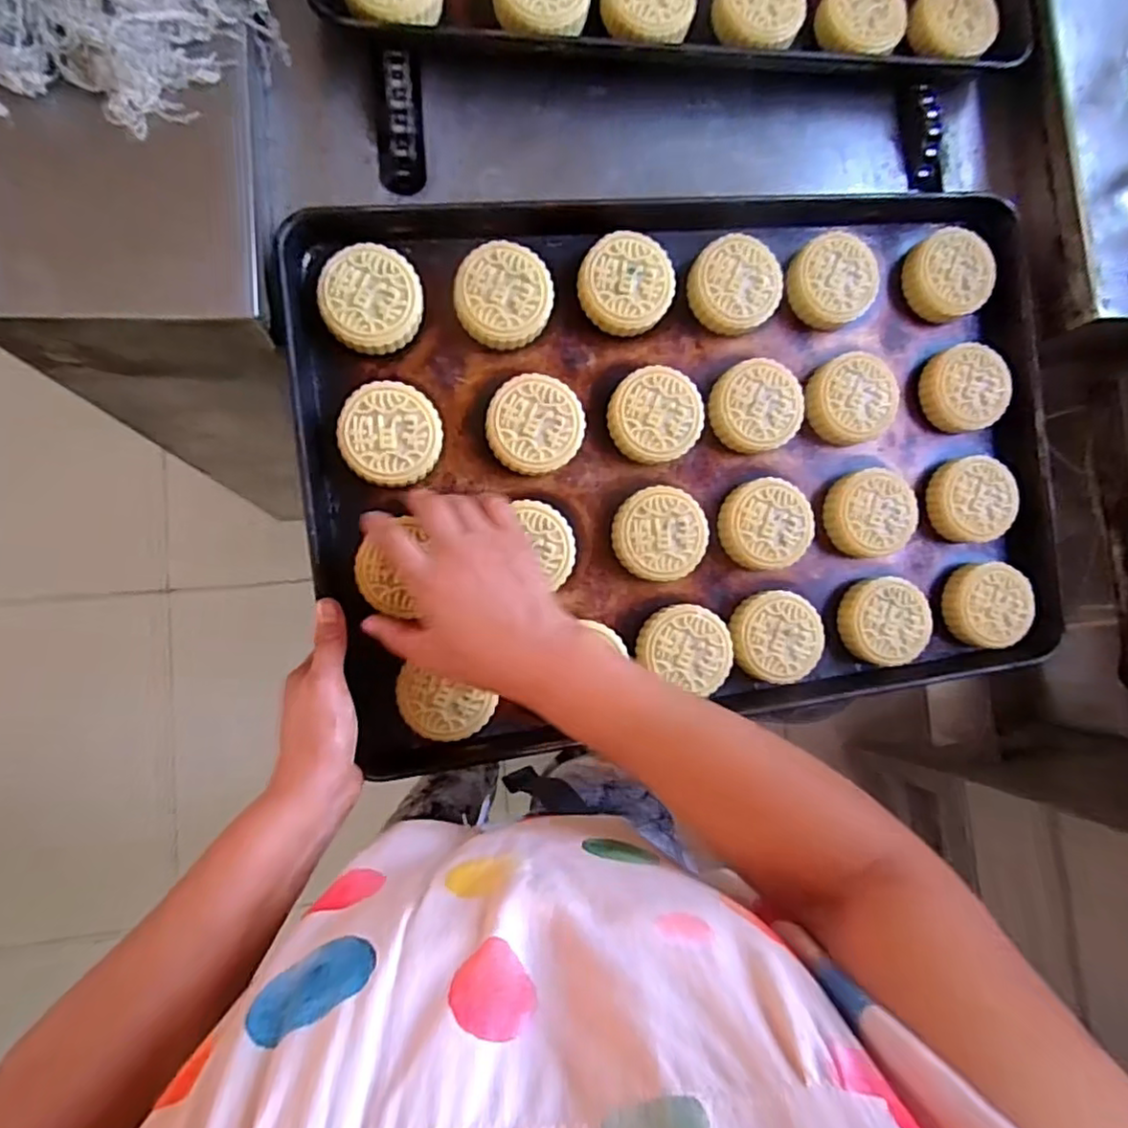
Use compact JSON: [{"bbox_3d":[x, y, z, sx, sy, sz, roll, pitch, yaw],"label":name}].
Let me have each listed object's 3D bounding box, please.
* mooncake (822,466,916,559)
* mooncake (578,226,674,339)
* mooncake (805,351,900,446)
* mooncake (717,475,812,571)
[{"bbox_3d":[0.253,-0.042,0.536,0.067,0.025,0.070,1,86,-8],"label":"mooncake"},{"bbox_3d":[0.048,-0.215,0.499,0.071,0.023,0.069,1,86,-8],"label":"mooncake"},{"bbox_3d":[0.236,-0.136,0.531,0.070,0.020,0.069,1,86,-8],"label":"mooncake"},{"bbox_3d":[0.161,-0.032,0.519,0.068,0.021,0.069,1,86,-8],"label":"mooncake"}]

